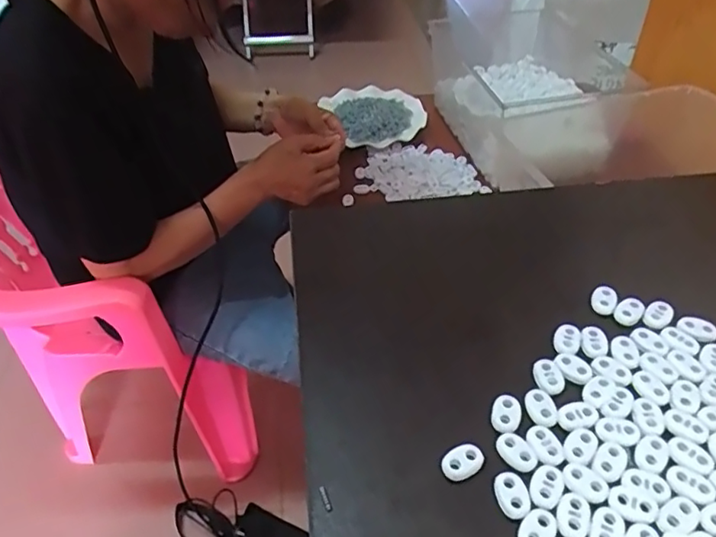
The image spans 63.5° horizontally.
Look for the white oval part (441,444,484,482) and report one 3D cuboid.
[{"bbox_3d":[0.054,0.100,0.299,0.022,0.006,0.015,-21,47,-18],"label":"white oval part"}]

